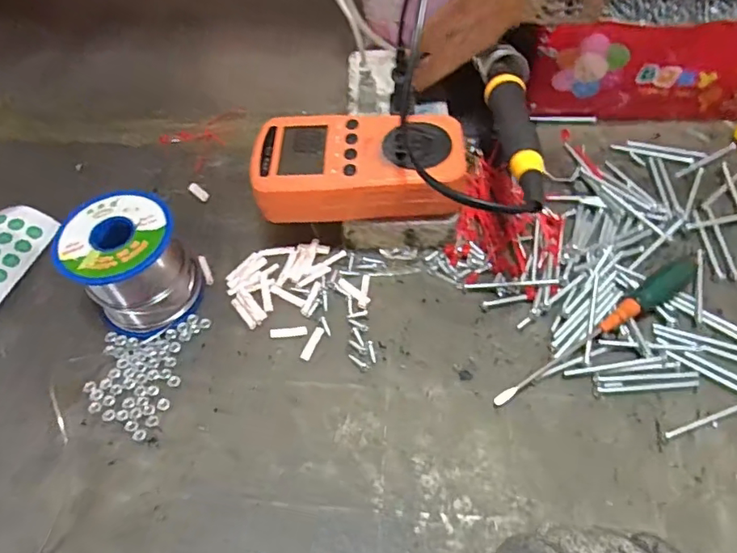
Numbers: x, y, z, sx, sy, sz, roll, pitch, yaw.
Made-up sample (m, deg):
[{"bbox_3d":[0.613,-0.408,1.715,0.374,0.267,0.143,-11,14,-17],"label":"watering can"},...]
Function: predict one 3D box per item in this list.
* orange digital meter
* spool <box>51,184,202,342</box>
[{"bbox_3d":[-0.005,-0.068,0.339,0.124,0.032,0.065,-2,55,2],"label":"orange digital meter"},{"bbox_3d":[-0.143,-0.007,0.328,0.062,0.062,0.063,-33,60,-18],"label":"spool"}]

